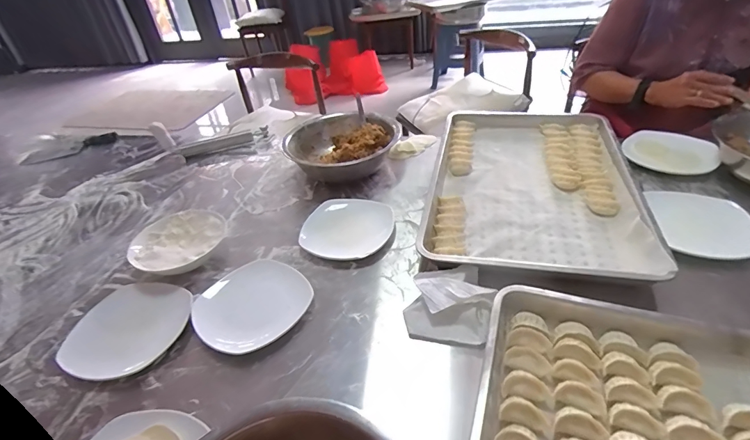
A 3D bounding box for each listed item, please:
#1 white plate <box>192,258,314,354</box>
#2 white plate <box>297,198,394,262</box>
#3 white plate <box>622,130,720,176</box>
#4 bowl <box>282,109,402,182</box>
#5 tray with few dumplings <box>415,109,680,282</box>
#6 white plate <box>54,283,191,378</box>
[{"bbox_3d":[-0.203,0.139,0.670,0.177,0.024,0.177,-35,46,-31],"label":"white plate"},{"bbox_3d":[-0.054,0.015,0.802,0.178,0.033,0.178,11,41,22],"label":"white plate"},{"bbox_3d":[0.651,-0.152,0.886,0.171,0.016,0.106,20,70,33],"label":"white plate"},{"bbox_3d":[-0.076,-0.178,1.016,0.286,0.097,0.249,12,41,23],"label":"bowl"},{"bbox_3d":[0.329,-0.095,0.852,0.388,0.042,0.586,5,39,15],"label":"tray with few dumplings"},{"bbox_3d":[-0.401,0.169,0.654,0.200,0.022,0.184,-4,38,3],"label":"white plate"}]

